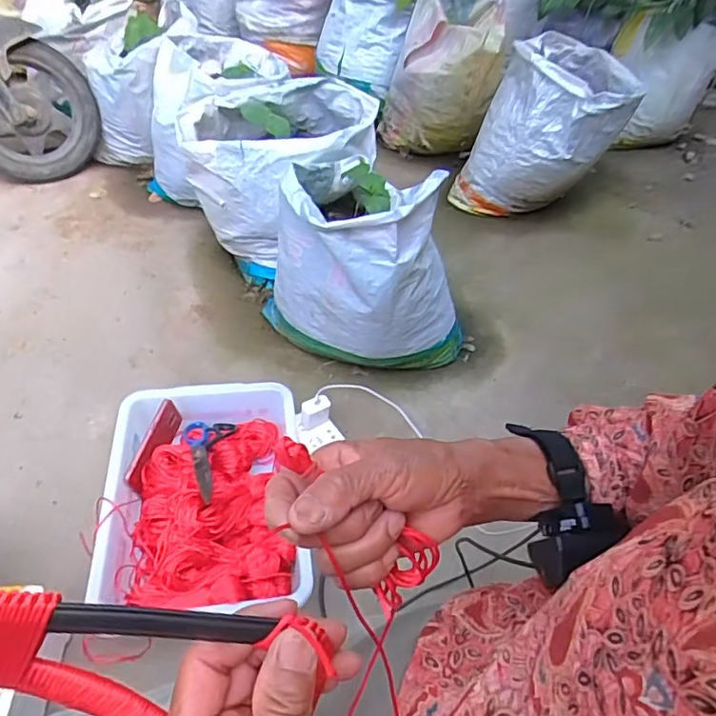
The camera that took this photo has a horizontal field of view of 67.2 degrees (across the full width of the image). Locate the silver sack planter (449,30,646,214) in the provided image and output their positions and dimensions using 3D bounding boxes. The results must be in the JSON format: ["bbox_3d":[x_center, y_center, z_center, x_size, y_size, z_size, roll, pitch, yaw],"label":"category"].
[{"bbox_3d":[0.533,-0.668,1.588,0.394,0.403,0.362,15,47,7],"label":"silver sack planter"}]

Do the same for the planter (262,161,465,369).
[{"bbox_3d":[0.022,-0.195,1.125,0.339,0.399,0.382,-31,58,-31],"label":"planter"}]

